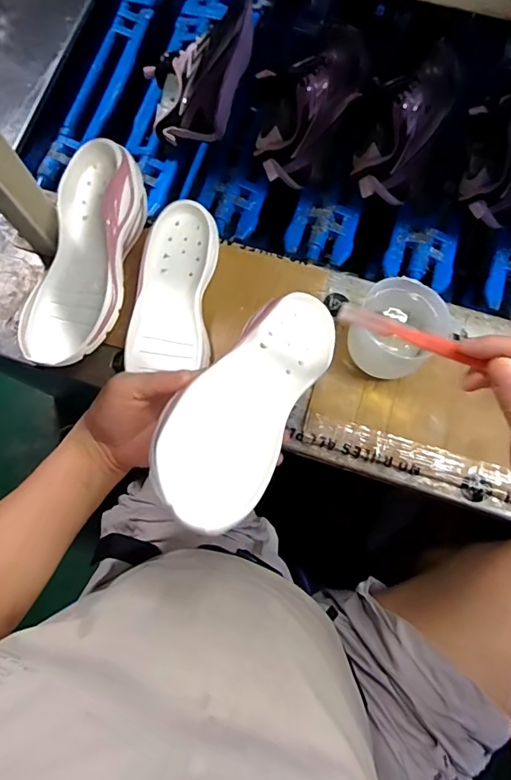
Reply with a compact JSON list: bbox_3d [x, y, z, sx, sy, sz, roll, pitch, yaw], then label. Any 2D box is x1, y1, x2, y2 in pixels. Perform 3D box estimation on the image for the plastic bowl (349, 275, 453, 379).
[{"bbox_3d":[0.156,-0.070,0.512,0.086,0.086,0.094,0,76,1],"label":"plastic bowl"}]

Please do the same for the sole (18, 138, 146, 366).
[{"bbox_3d":[-0.200,-0.156,0.538,0.110,0.063,0.255,17,91,5],"label":"sole"}]

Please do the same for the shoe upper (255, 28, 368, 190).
[{"bbox_3d":[0.082,-0.415,0.630,0.112,0.075,0.271,31,79,8],"label":"shoe upper"}]

